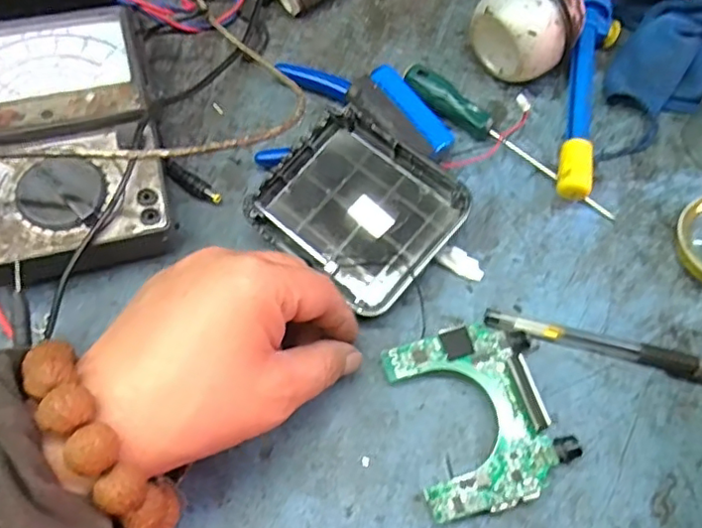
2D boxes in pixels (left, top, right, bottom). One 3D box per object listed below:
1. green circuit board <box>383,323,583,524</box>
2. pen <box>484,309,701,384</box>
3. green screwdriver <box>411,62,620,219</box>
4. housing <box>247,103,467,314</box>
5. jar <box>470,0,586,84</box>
[{"bbox_3d":[0.066,0.076,0.315,0.076,0.024,0.091,-15,65,-6],"label":"green circuit board"},{"bbox_3d":[0.147,0.046,0.335,0.146,0.011,0.013,14,65,7],"label":"pen"},{"bbox_3d":[0.098,-0.078,0.393,0.157,0.020,0.017,38,70,17],"label":"green screwdriver"},{"bbox_3d":[0.005,-0.034,0.365,0.108,0.033,0.092,35,70,16],"label":"housing"},{"bbox_3d":[0.116,-0.151,0.401,0.052,0.067,0.055,0,64,1],"label":"jar"}]

